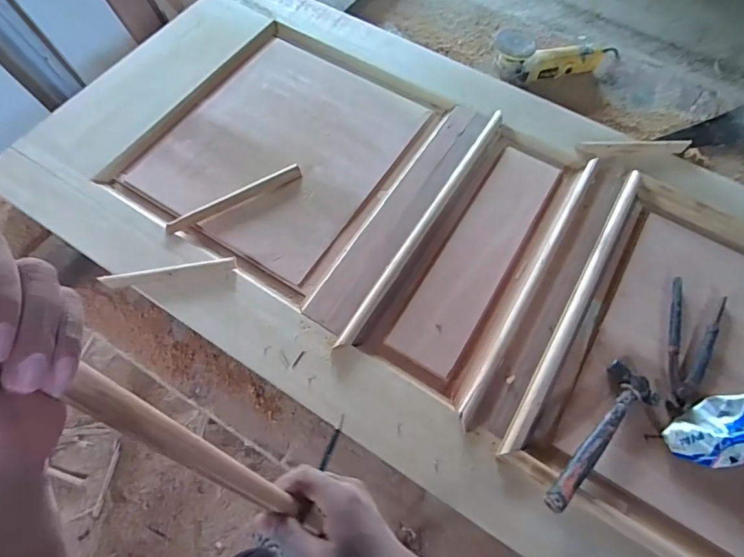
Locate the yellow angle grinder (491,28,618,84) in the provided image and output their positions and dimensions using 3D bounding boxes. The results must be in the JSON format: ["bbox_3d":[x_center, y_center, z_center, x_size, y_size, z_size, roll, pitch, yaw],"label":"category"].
[{"bbox_3d":[0.414,-0.521,0.999,0.289,0.097,0.081,-12,63,-7],"label":"yellow angle grinder"}]

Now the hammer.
[{"bbox_3d":[0.302,0.208,0.595,0.236,0.049,0.073,-36,70,-17],"label":"hammer"}]

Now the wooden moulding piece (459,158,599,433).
[{"bbox_3d":[0.270,-0.004,0.715,0.028,0.016,0.540,29,67,13],"label":"wooden moulding piece"}]

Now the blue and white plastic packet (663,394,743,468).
[{"bbox_3d":[0.486,0.208,0.598,0.153,0.044,0.085,-13,65,-7],"label":"blue and white plastic packet"}]

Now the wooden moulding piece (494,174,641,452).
[{"bbox_3d":[0.338,0.027,0.695,0.041,0.022,0.552,29,67,13],"label":"wooden moulding piece"}]

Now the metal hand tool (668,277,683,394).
[{"bbox_3d":[0.472,0.083,0.676,0.018,0.009,0.196,19,65,8],"label":"metal hand tool"}]

